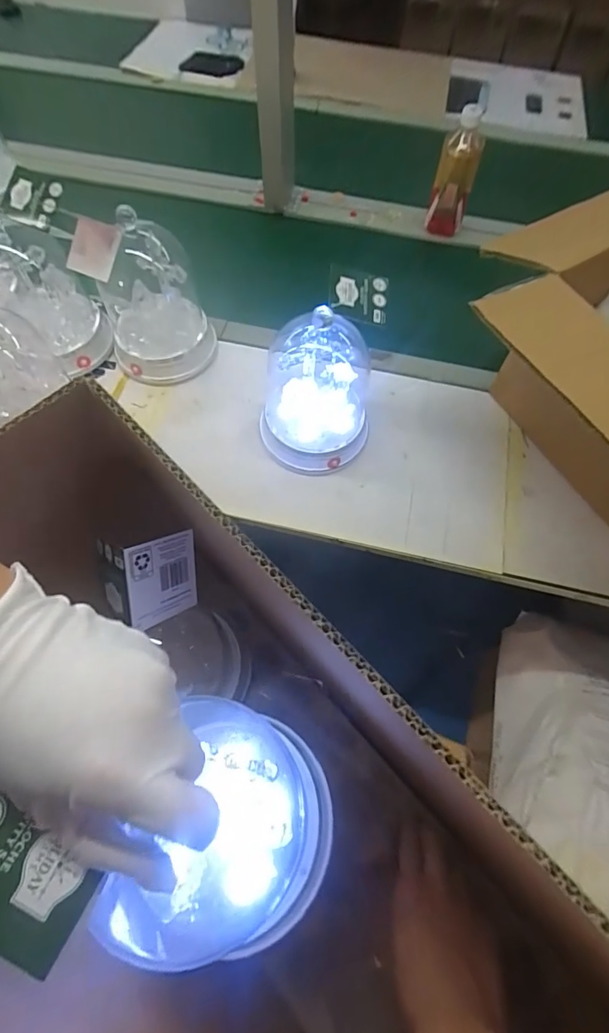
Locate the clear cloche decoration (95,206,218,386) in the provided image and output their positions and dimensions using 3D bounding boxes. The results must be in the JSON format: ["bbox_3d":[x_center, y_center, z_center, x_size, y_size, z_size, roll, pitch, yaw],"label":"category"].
[{"bbox_3d":[-0.216,-0.306,0.642,0.149,0.189,0.151,-18,67,-9],"label":"clear cloche decoration"}]

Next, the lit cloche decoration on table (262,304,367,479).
[{"bbox_3d":[0.015,-0.165,0.591,0.154,0.196,0.152,7,66,2],"label":"lit cloche decoration on table"}]

